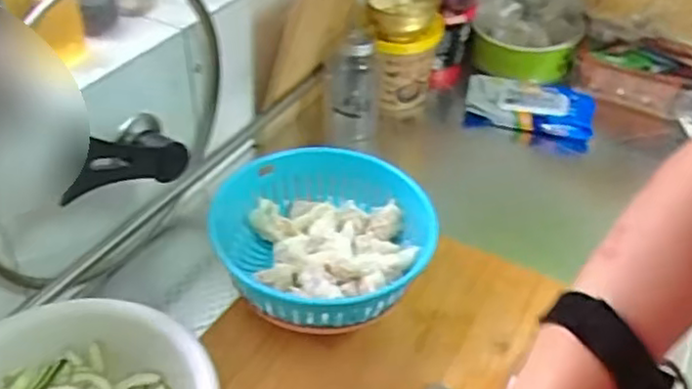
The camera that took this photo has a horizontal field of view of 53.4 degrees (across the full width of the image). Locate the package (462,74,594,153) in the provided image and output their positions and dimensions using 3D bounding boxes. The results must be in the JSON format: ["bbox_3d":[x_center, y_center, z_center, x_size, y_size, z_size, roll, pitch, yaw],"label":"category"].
[{"bbox_3d":[0.270,-0.126,1.021,0.181,0.048,0.112,13,41,12],"label":"package"}]

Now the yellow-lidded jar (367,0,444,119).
[{"bbox_3d":[0.077,-0.194,0.948,0.097,0.189,0.084,4,40,1],"label":"yellow-lidded jar"}]

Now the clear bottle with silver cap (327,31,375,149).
[{"bbox_3d":[0.008,-0.144,0.938,0.062,0.157,0.066,1,40,-2],"label":"clear bottle with silver cap"}]

